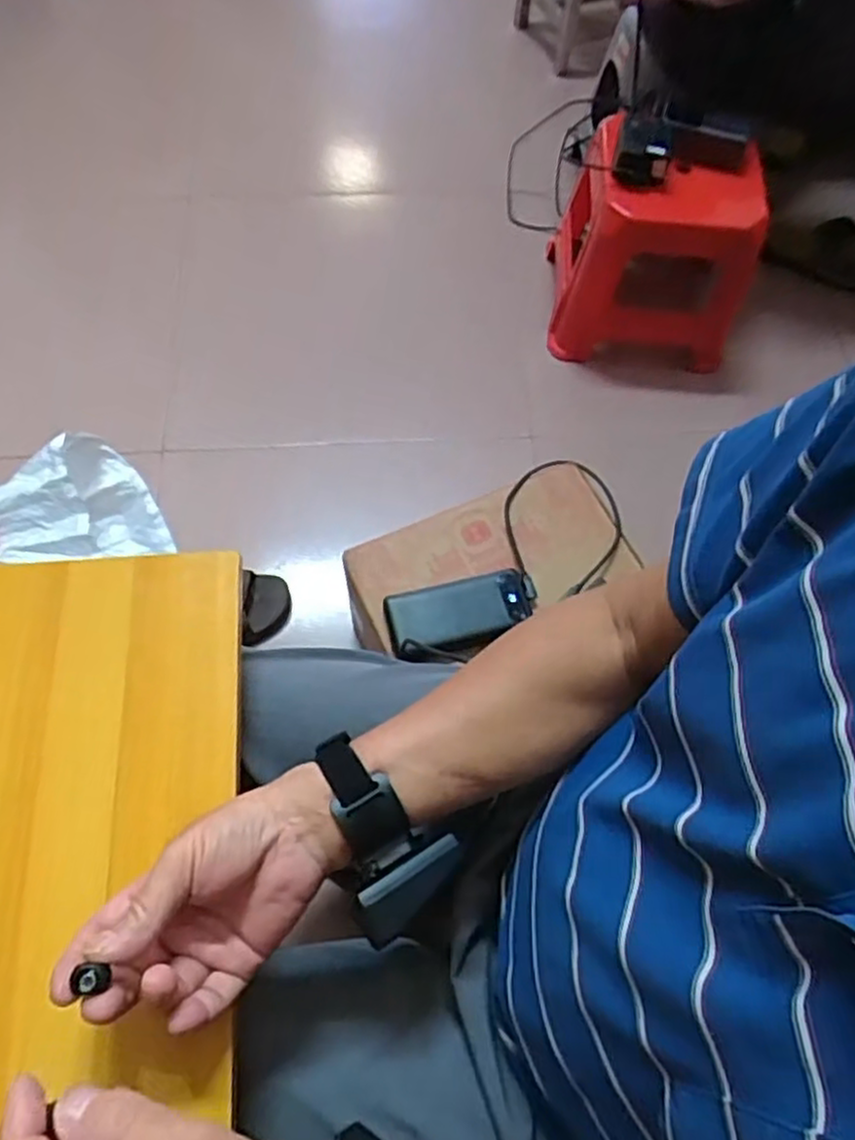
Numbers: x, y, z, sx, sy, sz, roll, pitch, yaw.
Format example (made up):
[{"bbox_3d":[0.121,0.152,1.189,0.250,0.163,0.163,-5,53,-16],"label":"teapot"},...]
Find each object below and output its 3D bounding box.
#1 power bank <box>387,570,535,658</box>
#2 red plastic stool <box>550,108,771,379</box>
[{"bbox_3d":[0.035,0.043,0.794,0.158,0.024,0.083,-13,66,-8],"label":"power bank"},{"bbox_3d":[0.356,-0.520,1.165,0.307,0.310,0.281,4,65,0],"label":"red plastic stool"}]

